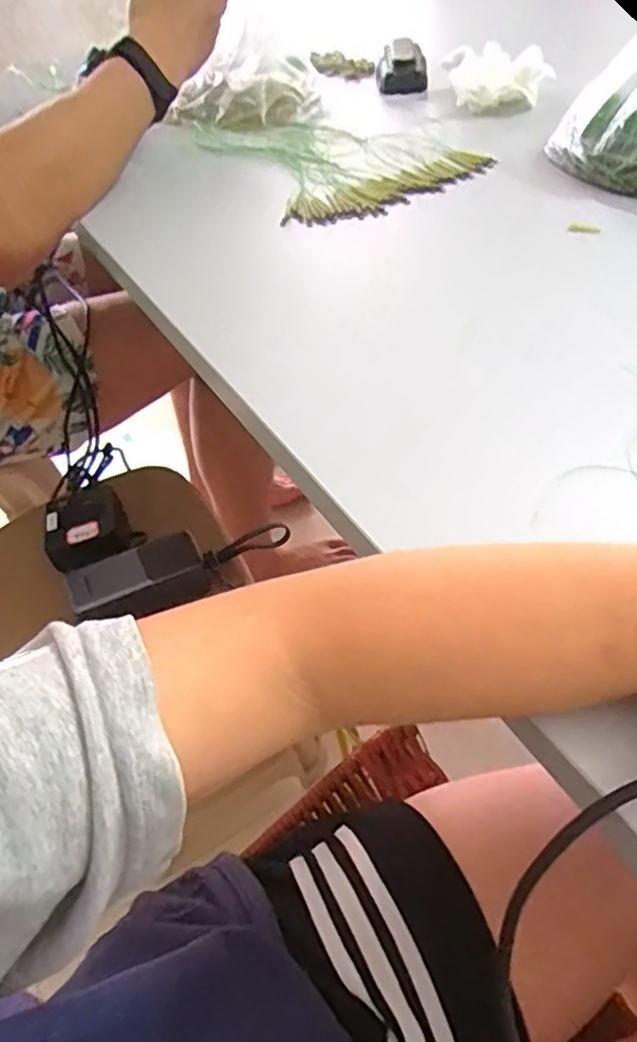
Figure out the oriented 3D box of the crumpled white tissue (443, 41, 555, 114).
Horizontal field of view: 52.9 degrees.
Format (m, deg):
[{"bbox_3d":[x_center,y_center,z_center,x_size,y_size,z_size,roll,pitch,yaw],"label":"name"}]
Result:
[{"bbox_3d":[0.178,-0.440,0.637,0.104,0.038,0.072,4,51,7],"label":"crumpled white tissue"}]

